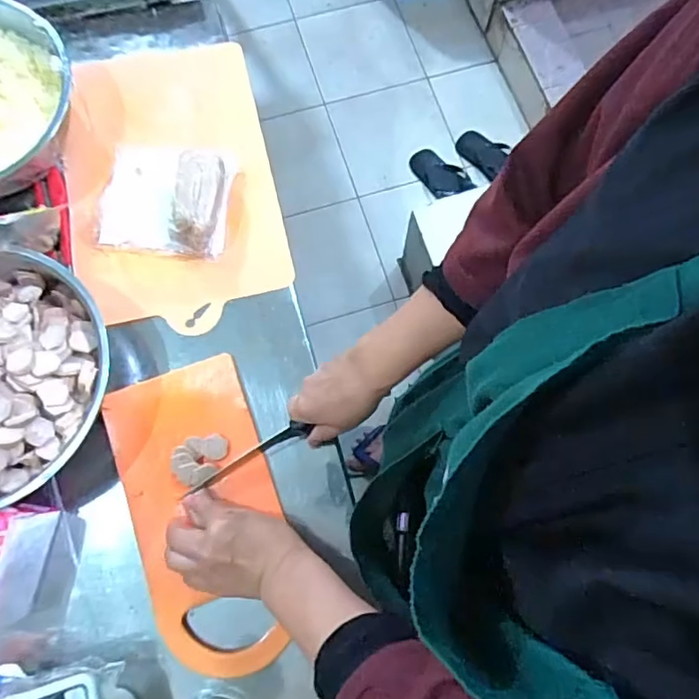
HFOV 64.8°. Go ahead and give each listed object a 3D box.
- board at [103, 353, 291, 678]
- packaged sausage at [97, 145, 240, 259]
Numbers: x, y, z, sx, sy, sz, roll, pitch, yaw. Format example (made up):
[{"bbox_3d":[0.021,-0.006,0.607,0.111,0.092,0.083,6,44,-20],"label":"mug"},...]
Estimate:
[{"bbox_3d":[-0.145,0.158,0.547,0.142,0.015,0.293,-18,76,-5],"label":"board"},{"bbox_3d":[-0.205,-0.173,0.616,0.136,0.051,0.121,5,75,1],"label":"packaged sausage"}]

